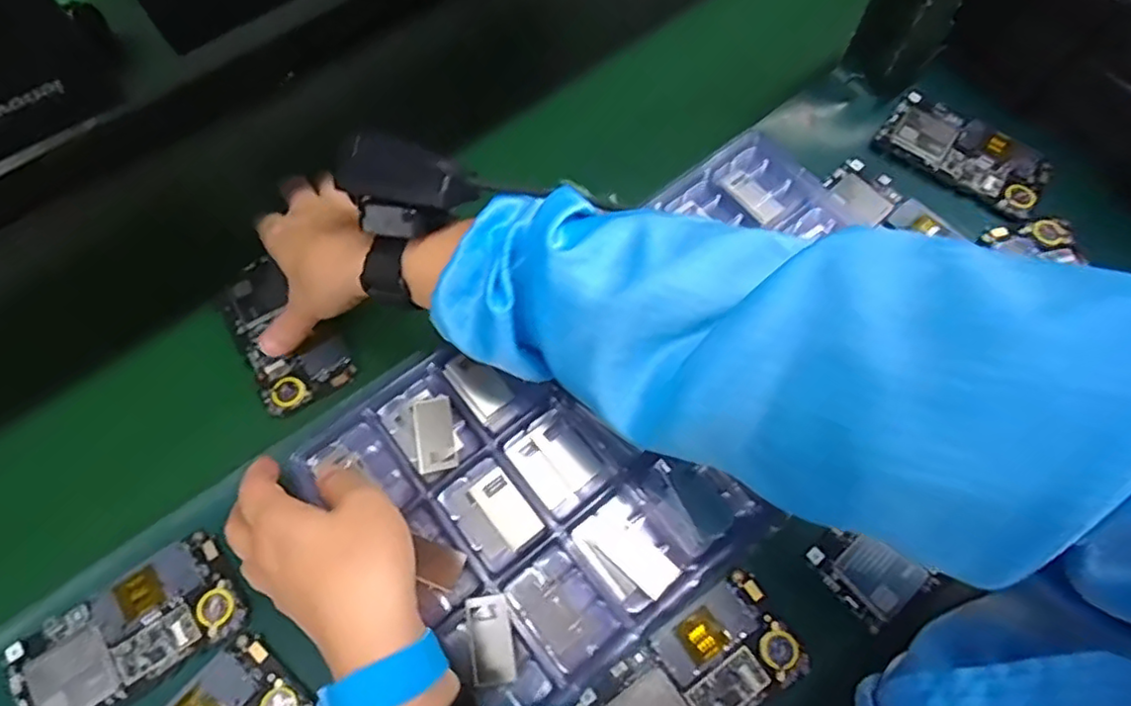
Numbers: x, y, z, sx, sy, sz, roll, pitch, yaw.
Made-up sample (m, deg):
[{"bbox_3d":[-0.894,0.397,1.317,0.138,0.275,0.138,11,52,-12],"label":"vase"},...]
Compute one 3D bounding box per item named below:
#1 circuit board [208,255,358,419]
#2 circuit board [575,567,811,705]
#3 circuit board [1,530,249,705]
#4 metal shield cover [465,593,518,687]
[{"bbox_3d":[-0.206,-0.012,0.458,0.061,0.014,0.123,-39,72,-15],"label":"circuit board"},{"bbox_3d":[0.074,0.184,0.366,0.120,0.011,0.063,-33,69,-12],"label":"circuit board"},{"bbox_3d":[-0.254,0.163,0.372,0.124,0.008,0.064,-32,69,-12],"label":"circuit board"},{"bbox_3d":[-0.040,0.153,0.342,0.022,0.004,0.044,-8,75,-8],"label":"metal shield cover"}]

